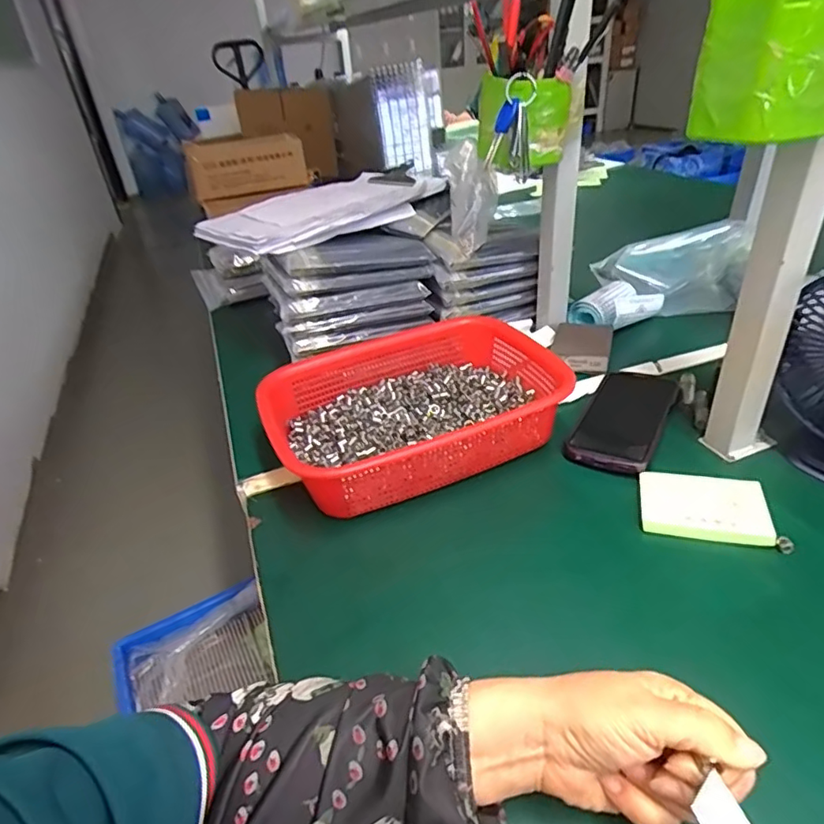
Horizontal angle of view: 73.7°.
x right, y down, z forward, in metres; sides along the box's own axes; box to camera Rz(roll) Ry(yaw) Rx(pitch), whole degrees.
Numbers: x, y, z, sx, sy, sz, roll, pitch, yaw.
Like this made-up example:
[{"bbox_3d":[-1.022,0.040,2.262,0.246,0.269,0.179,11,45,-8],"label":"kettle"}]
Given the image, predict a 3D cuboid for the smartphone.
[{"bbox_3d":[0.221,0.004,0.569,0.077,0.015,0.177,15,37,30],"label":"smartphone"}]

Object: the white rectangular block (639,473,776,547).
[{"bbox_3d":[0.240,0.078,0.454,0.093,0.011,0.067,5,33,16],"label":"white rectangular block"}]

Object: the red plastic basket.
[{"bbox_3d":[0.008,-0.003,0.562,0.293,0.077,0.208,-16,33,-16],"label":"red plastic basket"}]

